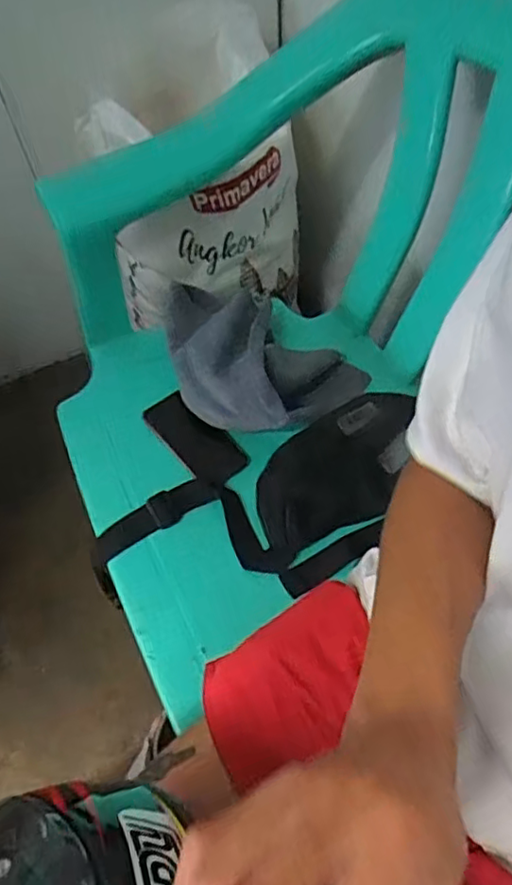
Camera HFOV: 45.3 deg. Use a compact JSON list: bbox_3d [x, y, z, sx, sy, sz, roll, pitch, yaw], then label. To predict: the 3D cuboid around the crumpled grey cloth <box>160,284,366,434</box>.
[{"bbox_3d":[-0.018,-0.106,0.769,0.268,0.070,0.185,33,66,21],"label":"crumpled grey cloth"}]

